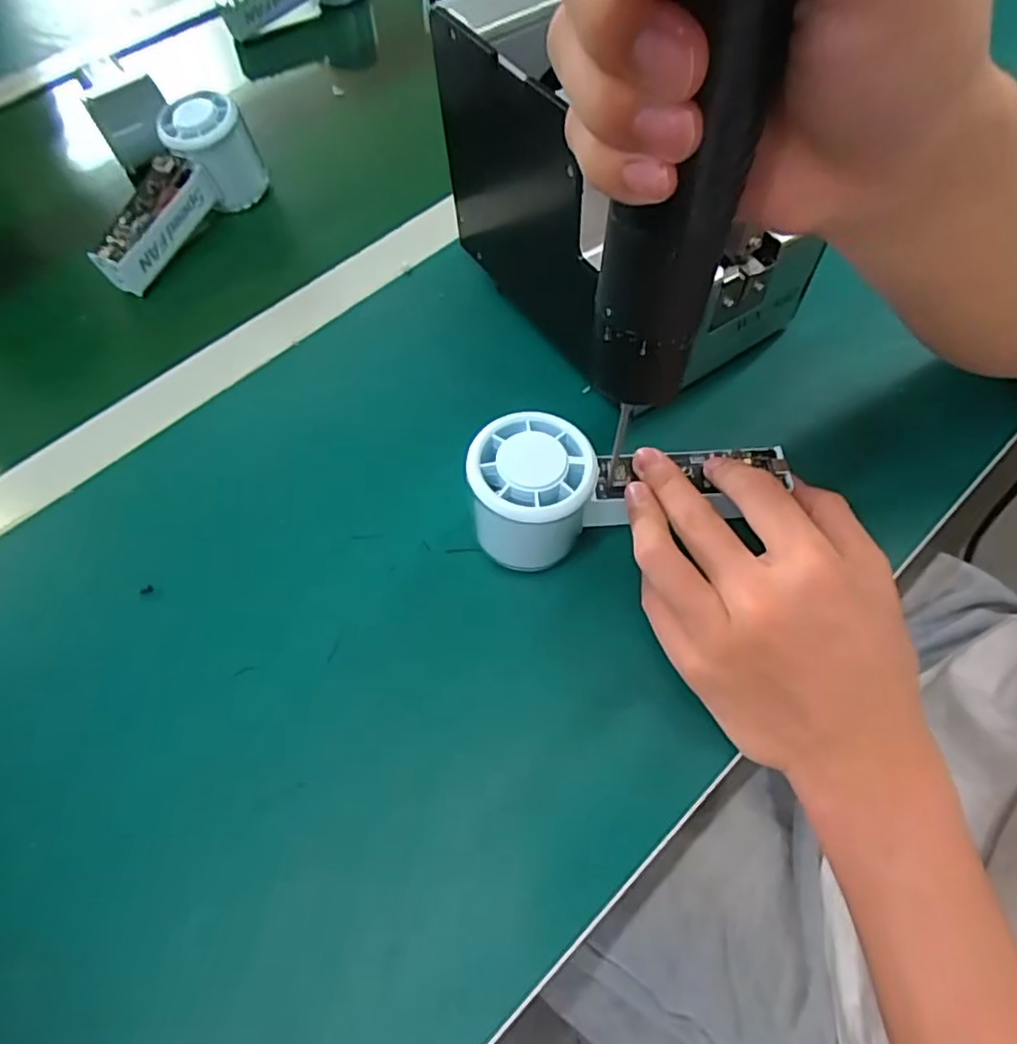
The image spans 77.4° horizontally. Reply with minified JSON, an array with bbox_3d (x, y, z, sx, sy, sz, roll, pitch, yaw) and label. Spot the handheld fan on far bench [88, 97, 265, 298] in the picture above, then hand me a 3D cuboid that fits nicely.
[{"bbox_3d":[-0.239,-0.231,0.461,0.042,0.062,0.149,25,77,16],"label":"handheld fan on far bench"}]

